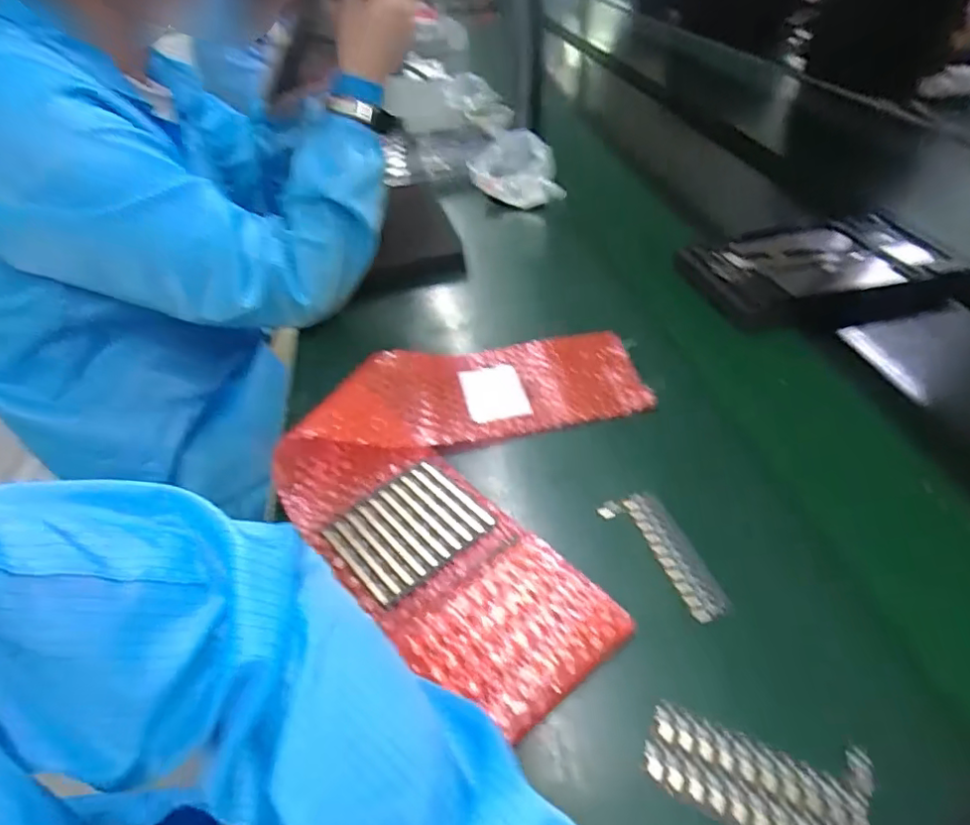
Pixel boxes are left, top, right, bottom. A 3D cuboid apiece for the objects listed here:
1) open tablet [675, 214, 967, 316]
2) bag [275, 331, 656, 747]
[{"bbox_3d":[0.363,-0.161,0.650,0.256,0.027,0.159,-8,41,-3],"label":"open tablet"},{"bbox_3d":[-0.001,0.025,0.461,0.272,0.037,0.347,15,45,20],"label":"bag"}]

